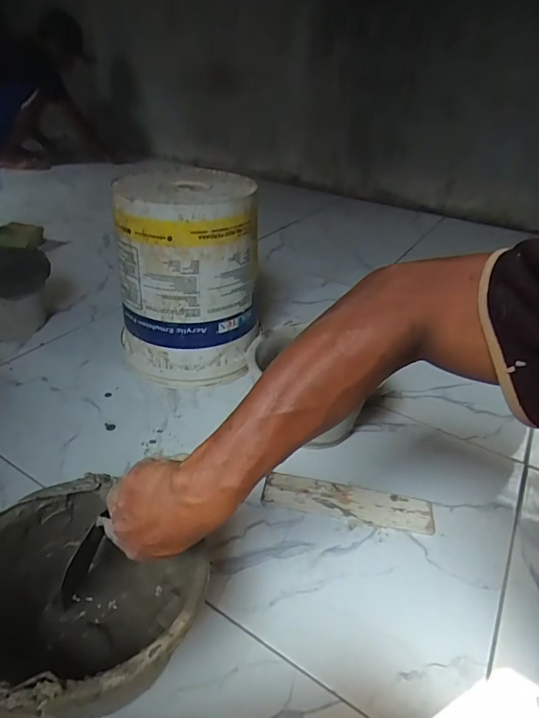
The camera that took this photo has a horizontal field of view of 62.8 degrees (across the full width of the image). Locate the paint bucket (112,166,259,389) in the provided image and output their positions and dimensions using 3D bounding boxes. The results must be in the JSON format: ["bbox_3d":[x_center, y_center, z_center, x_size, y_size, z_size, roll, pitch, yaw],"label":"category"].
[{"bbox_3d":[-0.162,-0.159,0.909,0.263,0.375,0.260,-1,34,-7],"label":"paint bucket"}]

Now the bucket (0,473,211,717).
[{"bbox_3d":[-0.192,0.270,0.468,0.231,0.161,0.216,20,38,21],"label":"bucket"}]

